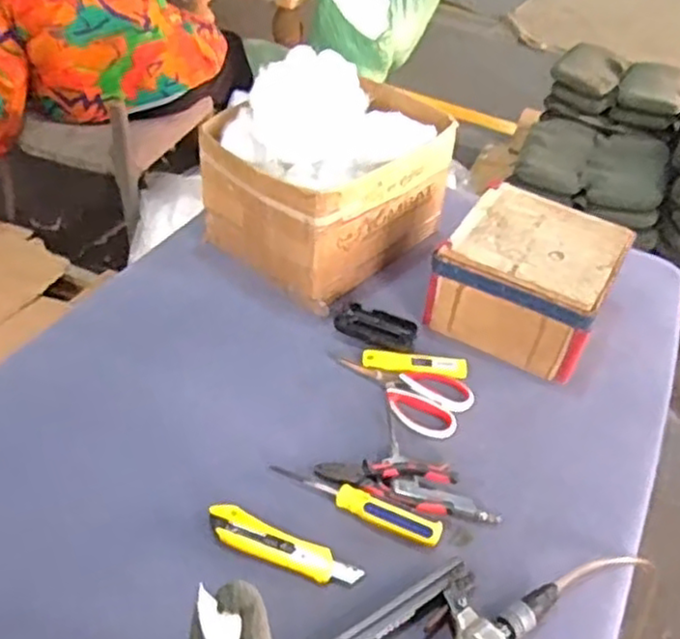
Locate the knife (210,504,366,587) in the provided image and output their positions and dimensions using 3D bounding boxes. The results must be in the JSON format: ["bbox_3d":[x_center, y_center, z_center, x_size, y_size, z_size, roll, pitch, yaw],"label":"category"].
[{"bbox_3d":[-0.060,0.233,0.737,0.166,0.015,0.039,21,44,17],"label":"knife"}]

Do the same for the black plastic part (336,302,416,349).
[{"bbox_3d":[0.050,0.010,0.994,0.105,0.026,0.054,15,42,10],"label":"black plastic part"}]

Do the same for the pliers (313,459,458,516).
[{"bbox_3d":[0.048,0.177,0.797,0.154,0.026,0.061,12,42,7],"label":"pliers"}]

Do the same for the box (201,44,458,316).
[{"bbox_3d":[-0.015,-0.217,1.067,0.241,0.250,0.304,33,48,28],"label":"box"}]

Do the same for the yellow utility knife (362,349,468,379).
[{"bbox_3d":[0.099,0.057,0.951,0.136,0.011,0.034,6,34,-2],"label":"yellow utility knife"}]

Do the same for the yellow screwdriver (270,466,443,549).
[{"bbox_3d":[0.014,0.197,0.782,0.196,0.022,0.028,19,43,15],"label":"yellow screwdriver"}]

